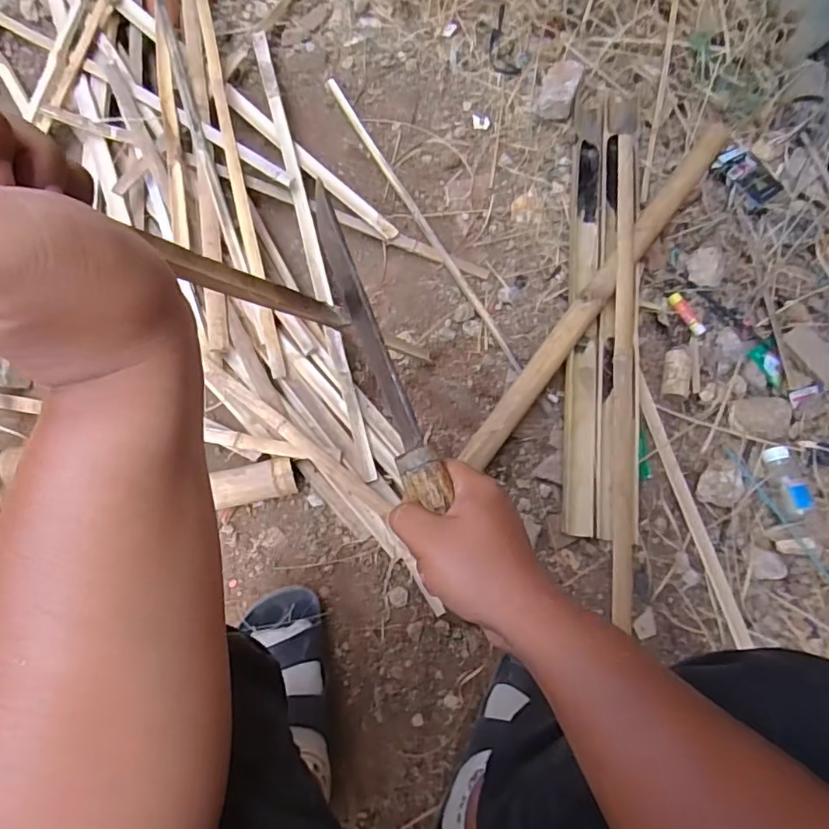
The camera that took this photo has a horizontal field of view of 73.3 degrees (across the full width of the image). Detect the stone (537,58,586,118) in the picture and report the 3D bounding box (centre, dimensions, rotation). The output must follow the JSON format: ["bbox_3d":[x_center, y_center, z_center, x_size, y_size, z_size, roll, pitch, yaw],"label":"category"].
[{"bbox_3d":[0.246,-0.552,0.955,0.061,0.063,0.112,16,69,3],"label":"stone"}]

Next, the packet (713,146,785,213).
[{"bbox_3d":[0.536,-0.381,0.897,0.072,0.033,0.108,-23,72,-11],"label":"packet"}]

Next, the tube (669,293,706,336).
[{"bbox_3d":[0.416,-0.154,0.849,0.018,0.012,0.073,-29,74,-11],"label":"tube"}]

